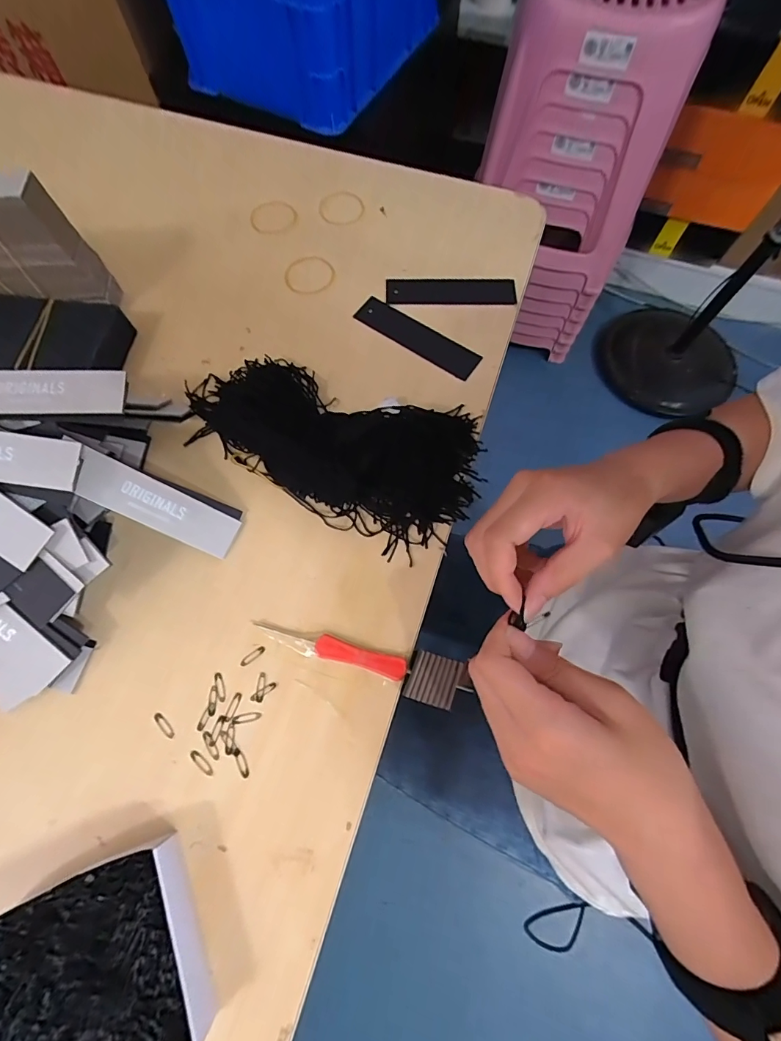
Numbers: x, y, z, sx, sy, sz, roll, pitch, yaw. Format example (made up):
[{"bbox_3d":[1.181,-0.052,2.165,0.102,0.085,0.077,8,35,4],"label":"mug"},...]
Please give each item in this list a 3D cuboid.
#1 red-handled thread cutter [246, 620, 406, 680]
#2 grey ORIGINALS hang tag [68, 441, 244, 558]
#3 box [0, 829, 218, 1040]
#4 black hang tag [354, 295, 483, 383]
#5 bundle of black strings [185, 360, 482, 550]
[{"bbox_3d":[-0.044,0.091,0.305,0.111,0.007,0.017,14,70,4],"label":"red-handled thread cutter"},{"bbox_3d":[-0.165,-0.010,0.309,0.109,0.004,0.033,30,77,-24],"label":"grey ORIGINALS hang tag"},{"bbox_3d":[-0.159,0.247,0.235,0.113,0.029,0.096,-22,71,-9],"label":"box"},{"bbox_3d":[0.025,-0.173,0.404,0.126,0.004,0.032,35,73,12],"label":"black hang tag"},{"bbox_3d":[-0.051,-0.070,0.343,0.248,0.043,0.126,15,70,5],"label":"bundle of black strings"}]

